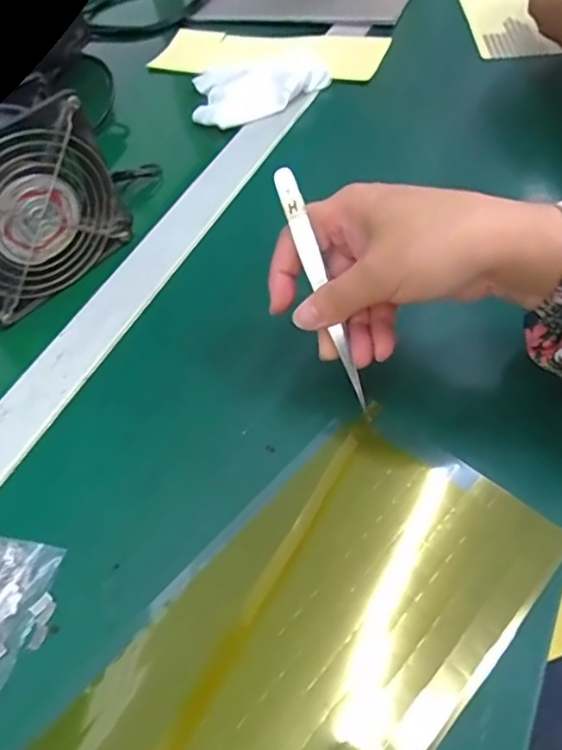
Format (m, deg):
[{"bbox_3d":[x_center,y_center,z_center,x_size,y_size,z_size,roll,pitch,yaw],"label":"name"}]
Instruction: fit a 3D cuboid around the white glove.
[{"bbox_3d":[-0.024,-0.256,0.527,0.123,0.024,0.078,4,55,11],"label":"white glove"}]

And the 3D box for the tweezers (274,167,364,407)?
[{"bbox_3d":[0.023,-0.044,0.306,0.009,0.009,0.130,-23,101,-12],"label":"tweezers"}]

